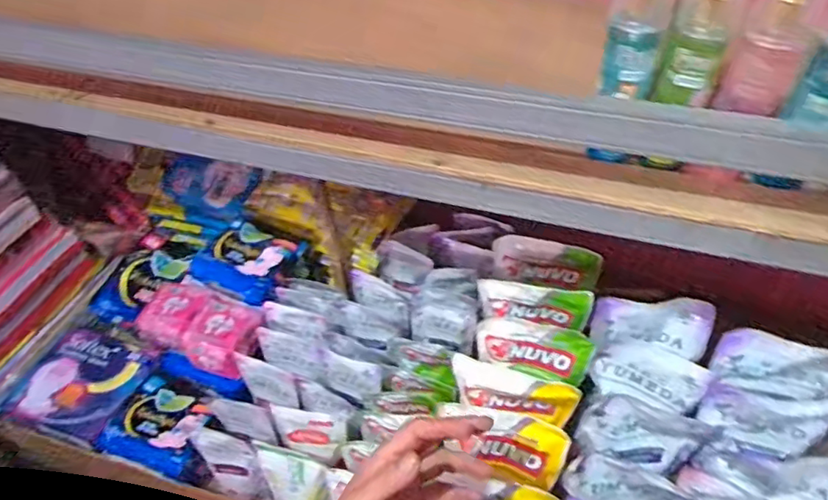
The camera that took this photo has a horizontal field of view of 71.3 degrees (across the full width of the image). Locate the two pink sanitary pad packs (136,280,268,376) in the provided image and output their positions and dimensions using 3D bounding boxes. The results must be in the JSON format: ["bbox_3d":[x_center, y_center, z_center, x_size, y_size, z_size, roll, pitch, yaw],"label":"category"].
[{"bbox_3d":[-0.285,0.105,0.764,0.178,0.066,0.088,15,51,18],"label":"two pink sanitary pad packs"}]

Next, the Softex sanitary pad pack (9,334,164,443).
[{"bbox_3d":[-0.438,0.171,0.765,0.158,0.039,0.140,10,50,13],"label":"Softex sanitary pad pack"}]

